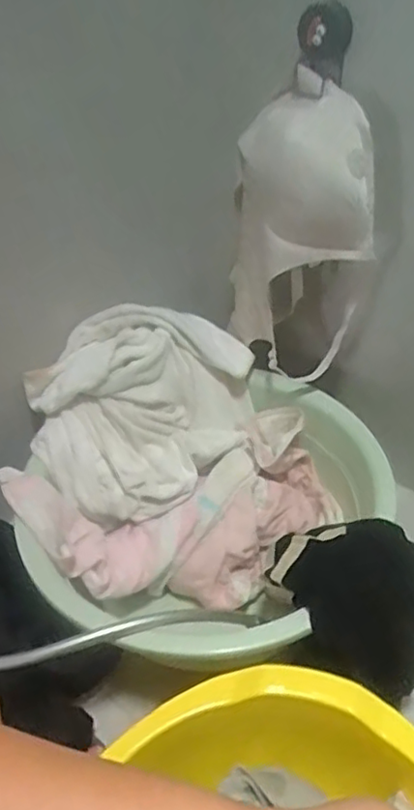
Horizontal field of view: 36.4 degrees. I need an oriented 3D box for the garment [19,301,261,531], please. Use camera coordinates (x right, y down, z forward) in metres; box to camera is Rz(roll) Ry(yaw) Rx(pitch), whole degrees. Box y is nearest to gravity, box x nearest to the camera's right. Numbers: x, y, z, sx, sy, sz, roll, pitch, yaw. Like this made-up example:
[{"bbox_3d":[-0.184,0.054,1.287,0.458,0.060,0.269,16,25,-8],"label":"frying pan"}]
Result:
[{"bbox_3d":[-0.084,0.003,0.888,0.317,0.166,0.237,-10,40,-9],"label":"garment"}]

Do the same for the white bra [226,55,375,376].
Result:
[{"bbox_3d":[0.124,-0.210,0.827,0.171,0.348,0.142,-4,40,-2],"label":"white bra"}]

